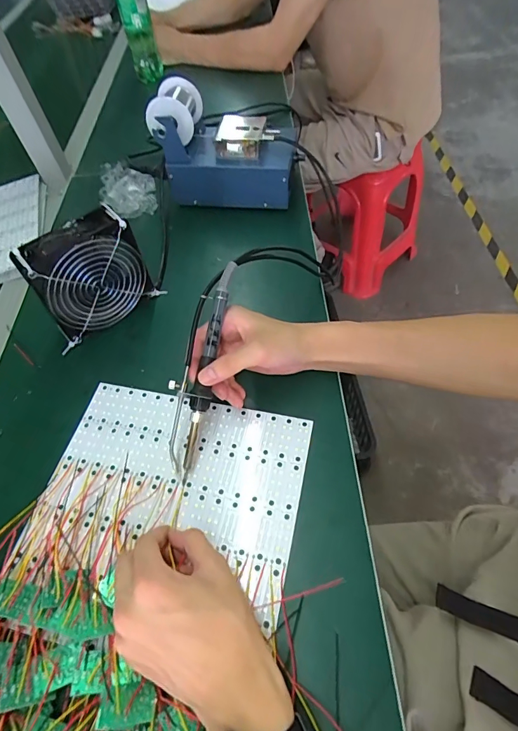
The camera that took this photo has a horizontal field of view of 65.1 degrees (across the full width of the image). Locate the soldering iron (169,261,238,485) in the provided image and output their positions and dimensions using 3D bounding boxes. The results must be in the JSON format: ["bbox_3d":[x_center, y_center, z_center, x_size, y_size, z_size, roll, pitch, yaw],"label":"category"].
[{"bbox_3d":[-0.059,0.001,0.387,0.036,0.019,0.211,10,84,12],"label":"soldering iron"}]

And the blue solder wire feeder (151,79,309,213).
[{"bbox_3d":[-0.045,-0.313,0.586,0.192,0.133,0.108,10,57,12],"label":"blue solder wire feeder"}]

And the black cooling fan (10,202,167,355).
[{"bbox_3d":[-0.190,-0.097,0.462,0.054,0.117,0.127,38,67,26],"label":"black cooling fan"}]

